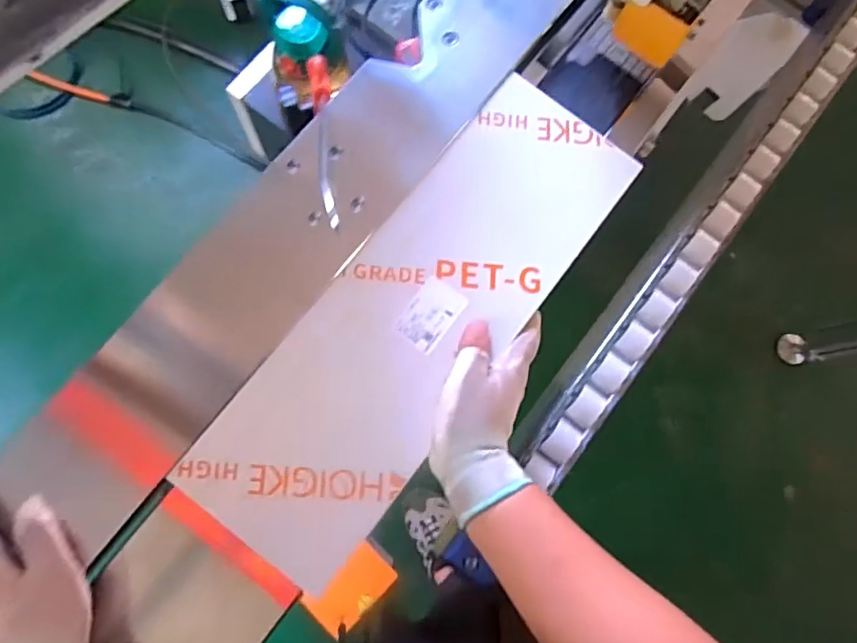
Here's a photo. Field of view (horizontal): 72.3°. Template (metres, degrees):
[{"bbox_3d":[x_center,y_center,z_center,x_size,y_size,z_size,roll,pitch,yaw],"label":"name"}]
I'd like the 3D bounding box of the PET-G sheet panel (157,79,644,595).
[{"bbox_3d":[-0.002,-0.012,0.504,0.152,0.008,0.462,37,78,3],"label":"PET-G sheet panel"}]

